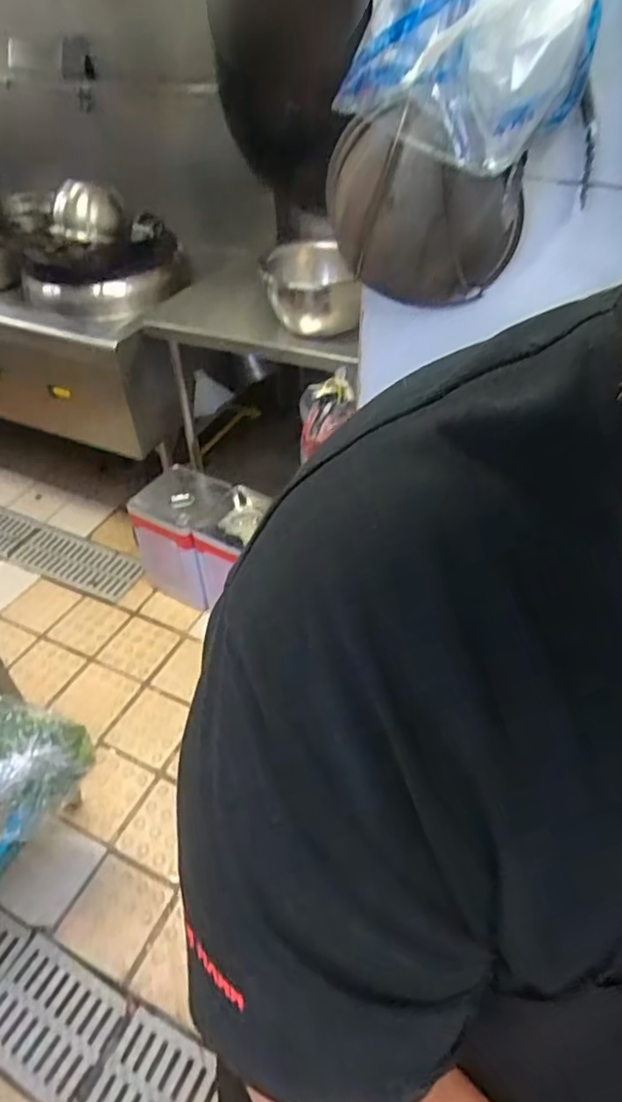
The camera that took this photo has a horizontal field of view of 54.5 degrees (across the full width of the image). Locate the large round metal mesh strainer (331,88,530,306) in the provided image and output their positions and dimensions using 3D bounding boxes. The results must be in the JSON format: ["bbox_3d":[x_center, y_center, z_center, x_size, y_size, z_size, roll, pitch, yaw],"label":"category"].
[{"bbox_3d":[0.130,-0.401,0.721,0.219,0.229,0.040,12,62,20],"label":"large round metal mesh strainer"}]

